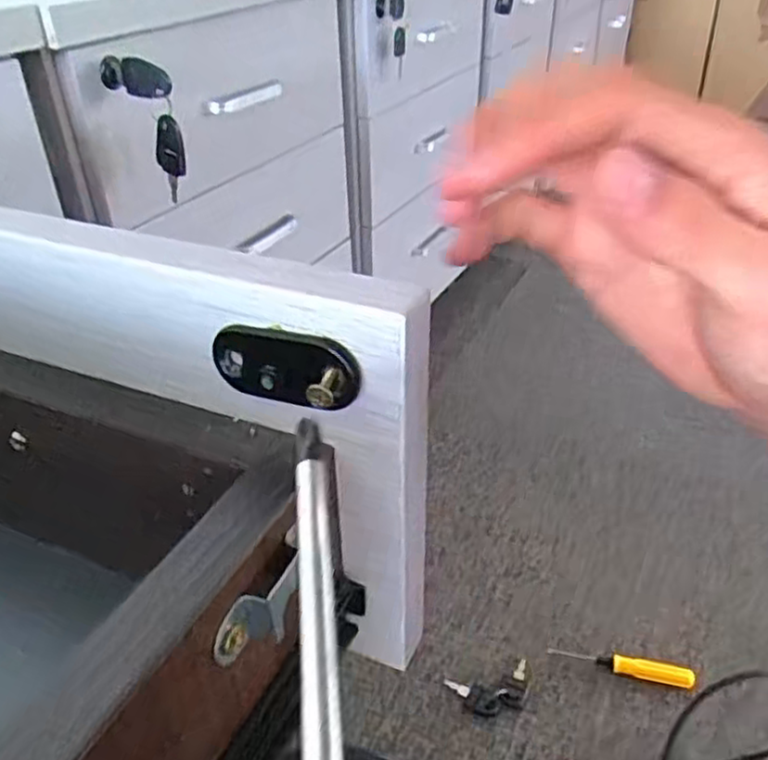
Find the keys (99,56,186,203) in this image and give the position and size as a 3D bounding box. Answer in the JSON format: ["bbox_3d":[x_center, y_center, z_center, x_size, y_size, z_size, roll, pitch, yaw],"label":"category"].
[{"bbox_3d":[-0.175,-0.186,0.520,0.064,0.089,0.019,25,42,35],"label":"keys"}]

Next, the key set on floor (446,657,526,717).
[{"bbox_3d":[0.099,0.279,0.639,0.073,0.008,0.041,-11,34,-12],"label":"key set on floor"}]

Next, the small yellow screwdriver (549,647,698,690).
[{"bbox_3d":[0.217,0.260,0.652,0.125,0.012,0.018,7,35,14],"label":"small yellow screwdriver"}]

